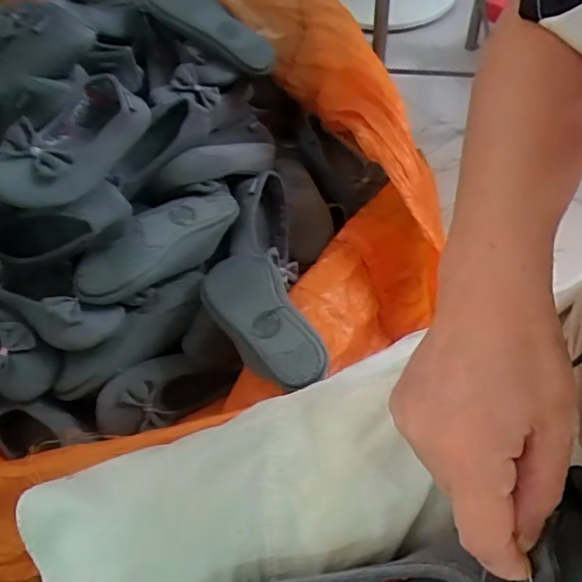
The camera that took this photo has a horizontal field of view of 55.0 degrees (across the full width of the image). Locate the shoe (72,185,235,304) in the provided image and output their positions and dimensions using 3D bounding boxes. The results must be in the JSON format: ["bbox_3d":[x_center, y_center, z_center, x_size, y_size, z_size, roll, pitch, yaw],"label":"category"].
[{"bbox_3d":[-0.173,-0.064,0.758,0.083,0.060,0.248,35,63,24],"label":"shoe"}]

